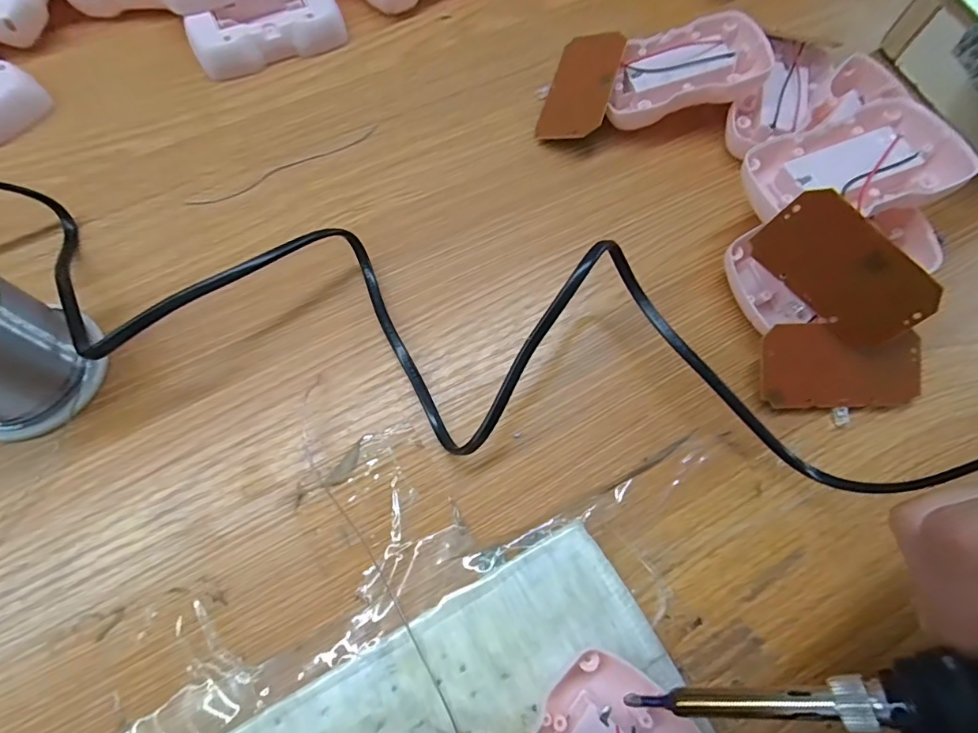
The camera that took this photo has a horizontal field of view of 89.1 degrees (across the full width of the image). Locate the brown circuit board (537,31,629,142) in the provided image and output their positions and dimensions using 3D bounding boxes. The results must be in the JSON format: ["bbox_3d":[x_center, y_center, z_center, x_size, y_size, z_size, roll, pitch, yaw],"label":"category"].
[{"bbox_3d":[0.052,-0.159,0.279,0.036,0.004,0.072,11,74,26],"label":"brown circuit board"}]

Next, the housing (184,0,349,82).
[{"bbox_3d":[-0.132,-0.202,0.294,0.084,0.019,0.045,-24,71,-11],"label":"housing"}]

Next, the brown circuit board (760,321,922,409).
[{"bbox_3d":[0.159,0.000,0.223,0.073,0.005,0.037,-1,95,-3],"label":"brown circuit board"}]

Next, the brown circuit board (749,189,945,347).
[{"bbox_3d":[0.151,-0.040,0.211,0.073,0.037,0.004,41,38,-2],"label":"brown circuit board"}]

